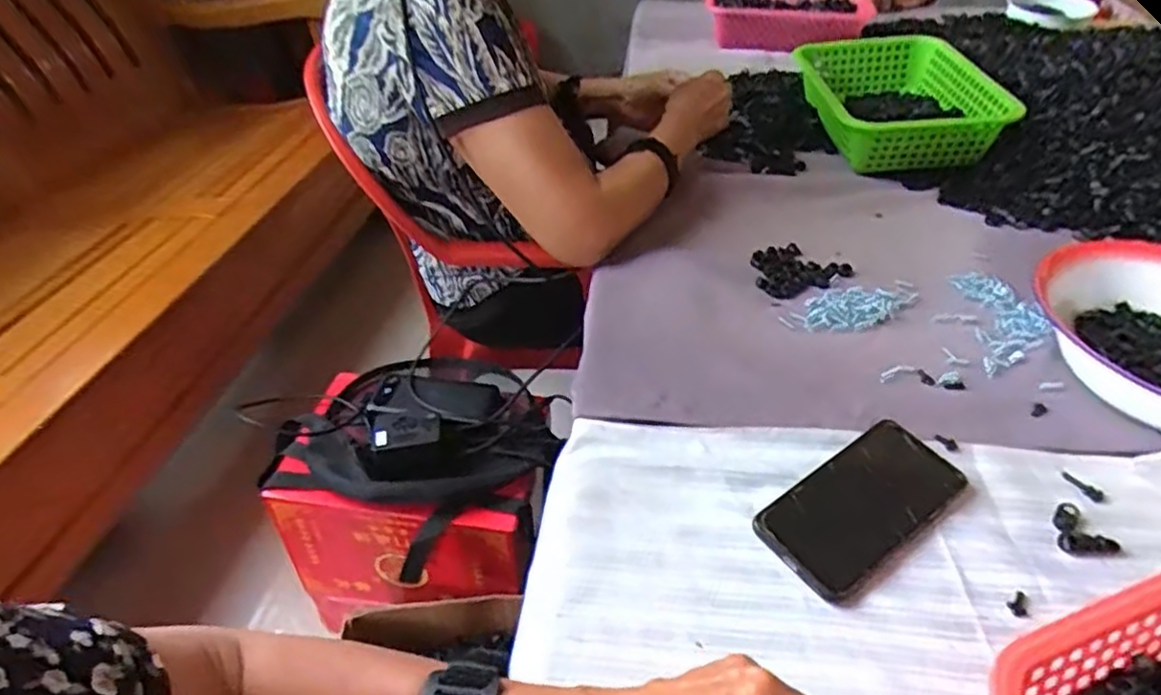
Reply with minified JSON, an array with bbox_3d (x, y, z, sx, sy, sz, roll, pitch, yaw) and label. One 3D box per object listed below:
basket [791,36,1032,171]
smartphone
[{"bbox_3d":[0.440,-0.340,0.959,0.217,0.089,0.279,-1,41,0],"label":"basket"},{"bbox_3d":[0.204,0.111,0.493,0.162,0.014,0.073,-26,47,-26],"label":"smartphone"}]

